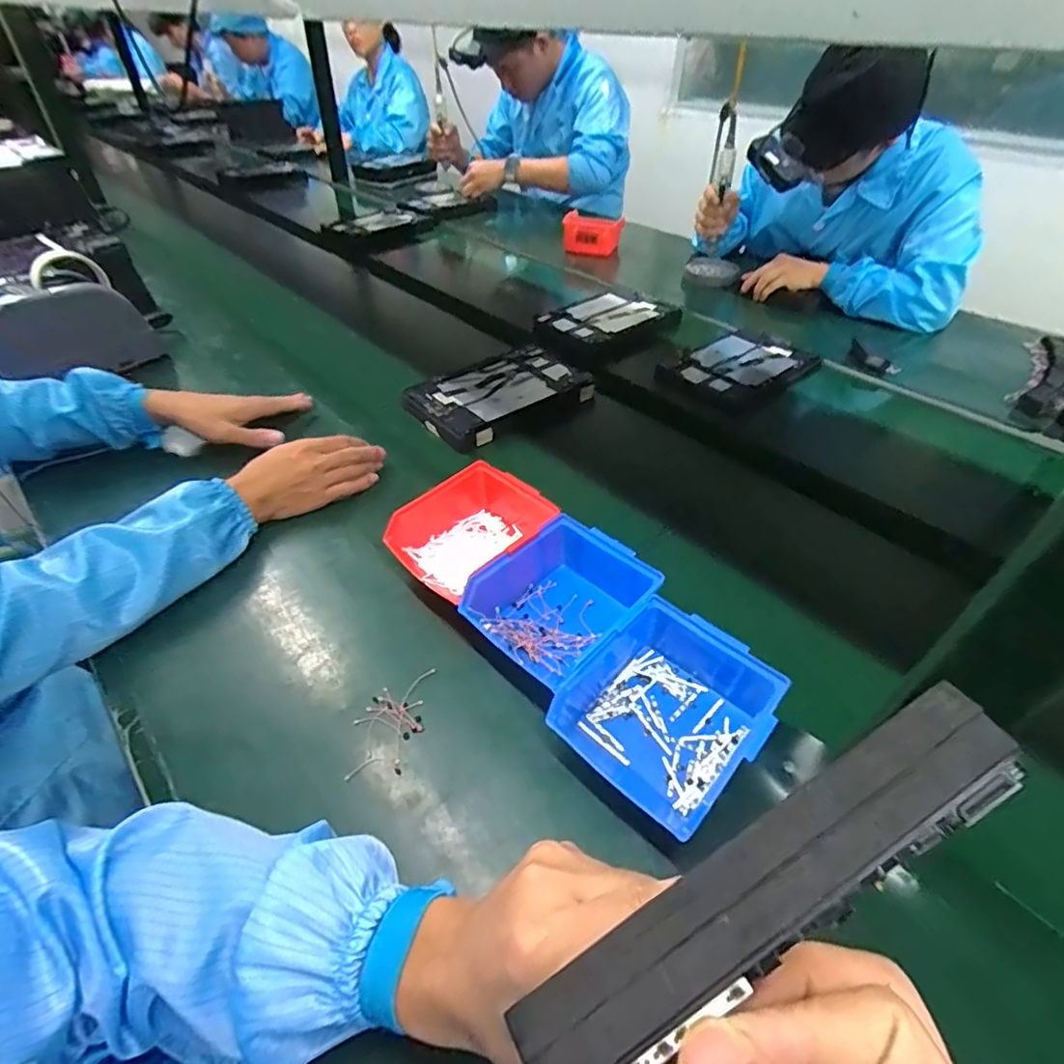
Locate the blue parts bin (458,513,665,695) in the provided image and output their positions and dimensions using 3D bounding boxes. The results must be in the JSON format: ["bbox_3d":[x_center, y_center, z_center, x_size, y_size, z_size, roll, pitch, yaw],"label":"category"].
[{"bbox_3d":[0.029,0.063,0.487,0.143,0.066,0.124,-35,55,-30],"label":"blue parts bin"}]

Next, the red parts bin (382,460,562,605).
[{"bbox_3d":[-0.049,0.000,0.555,0.163,0.067,0.121,-34,54,-29],"label":"red parts bin"}]

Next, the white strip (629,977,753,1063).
[{"bbox_3d":[0.038,0.122,0.135,0.038,0.004,0.004,-36,52,-3],"label":"white strip"}]

